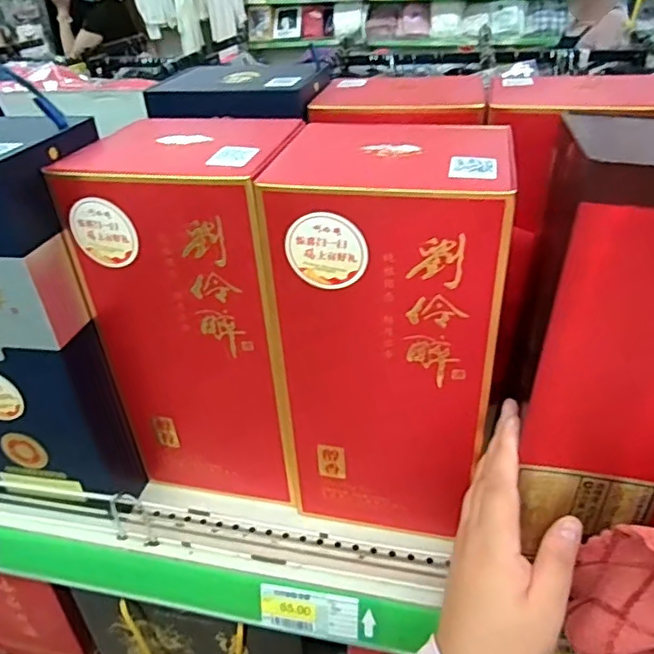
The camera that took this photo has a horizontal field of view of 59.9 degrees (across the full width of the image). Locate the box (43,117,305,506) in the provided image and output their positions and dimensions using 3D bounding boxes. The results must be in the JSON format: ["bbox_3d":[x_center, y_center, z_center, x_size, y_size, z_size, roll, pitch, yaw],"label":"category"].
[{"bbox_3d":[-0.093,-0.002,0.468,0.159,0.296,0.109,5,35,12],"label":"box"}]

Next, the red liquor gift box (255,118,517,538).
[{"bbox_3d":[0.050,0.015,0.431,0.153,0.292,0.112,5,35,13],"label":"red liquor gift box"}]

